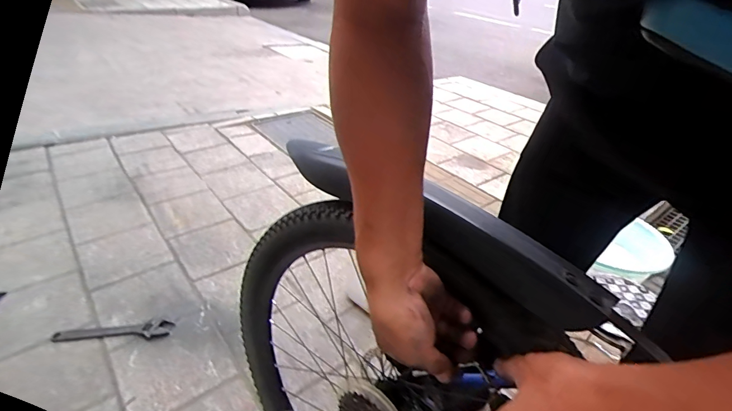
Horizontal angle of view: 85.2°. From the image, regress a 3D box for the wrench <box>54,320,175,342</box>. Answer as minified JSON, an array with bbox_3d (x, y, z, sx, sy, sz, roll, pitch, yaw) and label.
[{"bbox_3d":[-0.633,0.317,0.993,0.269,0.014,0.047,-2,35,-9],"label":"wrench"}]

